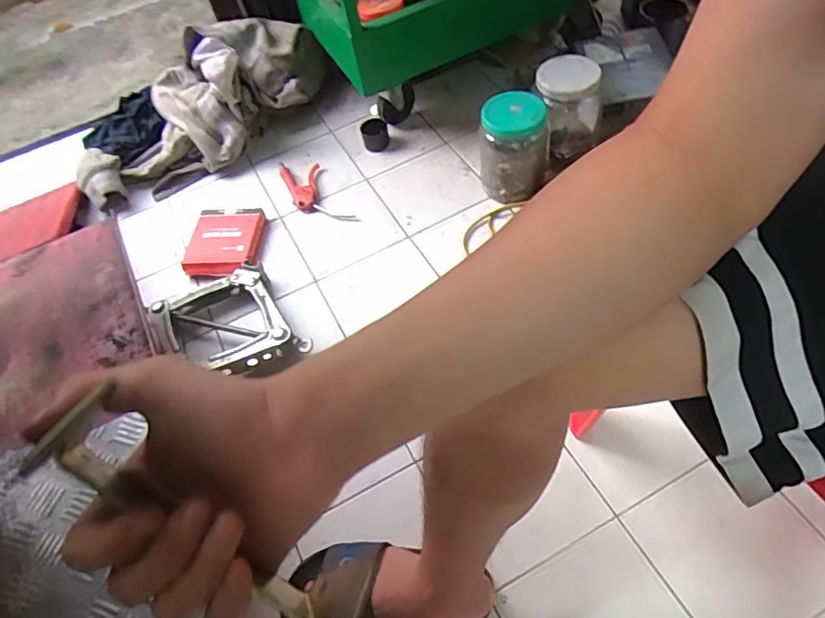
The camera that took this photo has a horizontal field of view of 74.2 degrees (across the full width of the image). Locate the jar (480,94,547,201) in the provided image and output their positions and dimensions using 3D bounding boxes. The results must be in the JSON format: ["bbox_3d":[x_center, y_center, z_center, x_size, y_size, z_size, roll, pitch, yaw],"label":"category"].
[{"bbox_3d":[0.188,-0.295,1.036,0.092,0.198,0.103,-38,59,-18],"label":"jar"}]

